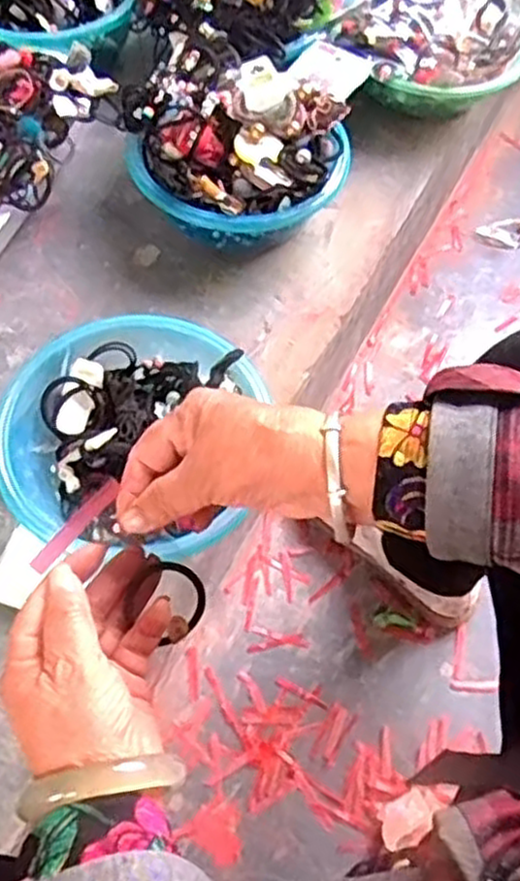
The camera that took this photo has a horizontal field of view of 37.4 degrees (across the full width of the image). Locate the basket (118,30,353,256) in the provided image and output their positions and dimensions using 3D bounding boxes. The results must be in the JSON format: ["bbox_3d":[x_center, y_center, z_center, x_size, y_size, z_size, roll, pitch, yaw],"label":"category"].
[{"bbox_3d":[-0.027,-0.293,0.796,0.219,0.132,0.204,1,61,-3],"label":"basket"}]

